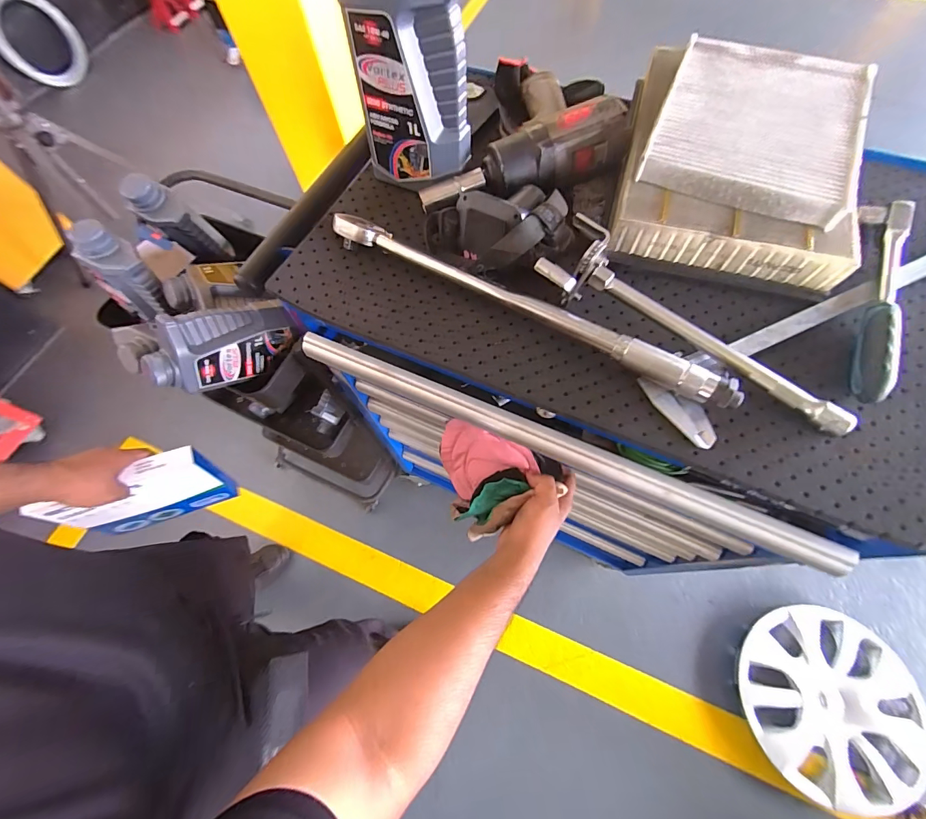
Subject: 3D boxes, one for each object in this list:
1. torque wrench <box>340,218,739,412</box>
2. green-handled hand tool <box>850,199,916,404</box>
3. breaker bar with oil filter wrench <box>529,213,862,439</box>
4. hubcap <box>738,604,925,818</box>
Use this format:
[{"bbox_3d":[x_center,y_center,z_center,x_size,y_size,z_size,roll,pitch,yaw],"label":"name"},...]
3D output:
[{"bbox_3d":[0.050,-0.106,0.406,0.430,0.039,0.029,28,70,14],"label":"torque wrench"},{"bbox_3d":[0.403,-0.111,0.389,0.038,0.037,0.239,20,68,12],"label":"green-handled hand tool"},{"bbox_3d":[0.213,-0.083,0.371,0.296,0.069,0.059,31,71,15],"label":"breaker bar with oil filter wrench"},{"bbox_3d":[0.928,0.740,1.022,0.399,0.057,0.423,-1,66,3],"label":"hubcap"}]

